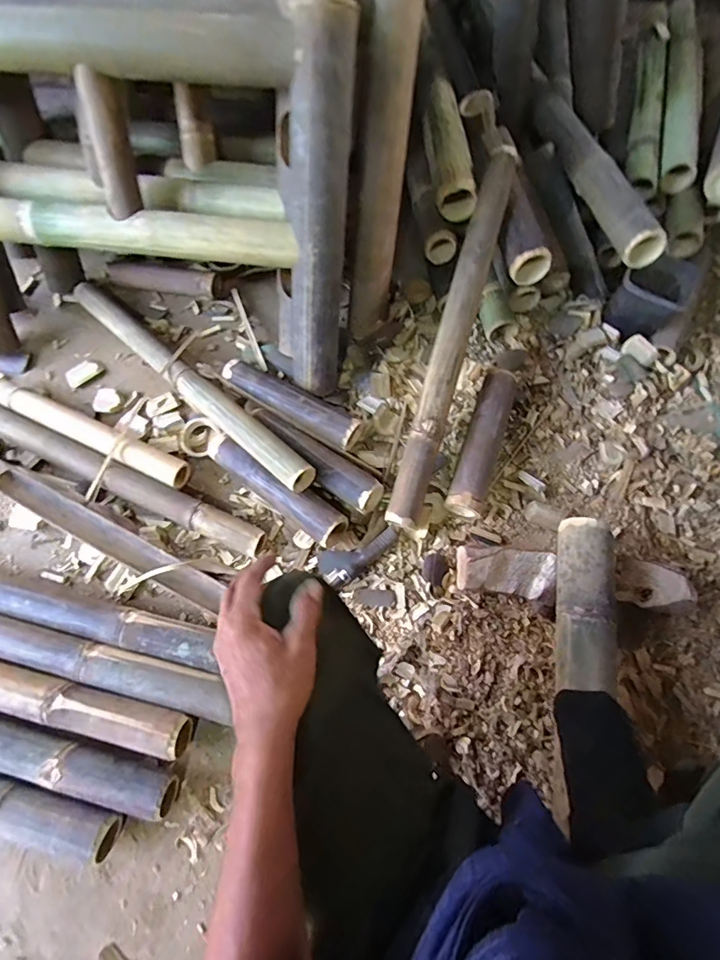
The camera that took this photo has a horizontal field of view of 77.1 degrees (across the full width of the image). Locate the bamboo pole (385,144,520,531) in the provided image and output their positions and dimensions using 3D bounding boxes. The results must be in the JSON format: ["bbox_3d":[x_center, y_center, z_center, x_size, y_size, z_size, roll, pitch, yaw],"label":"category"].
[{"bbox_3d":[0.156,-0.242,0.745,0.057,0.053,0.658,16,85,9],"label":"bamboo pole"}]

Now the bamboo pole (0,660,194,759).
[{"bbox_3d":[-0.540,0.278,0.648,0.628,0.055,0.054,13,67,7],"label":"bamboo pole"}]

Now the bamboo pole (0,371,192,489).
[{"bbox_3d":[-0.514,-0.100,0.808,0.486,0.046,0.059,25,69,12],"label":"bamboo pole"}]

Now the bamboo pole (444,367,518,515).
[{"bbox_3d":[0.208,-0.063,0.763,0.059,0.065,0.254,18,68,10],"label":"bamboo pole"}]

